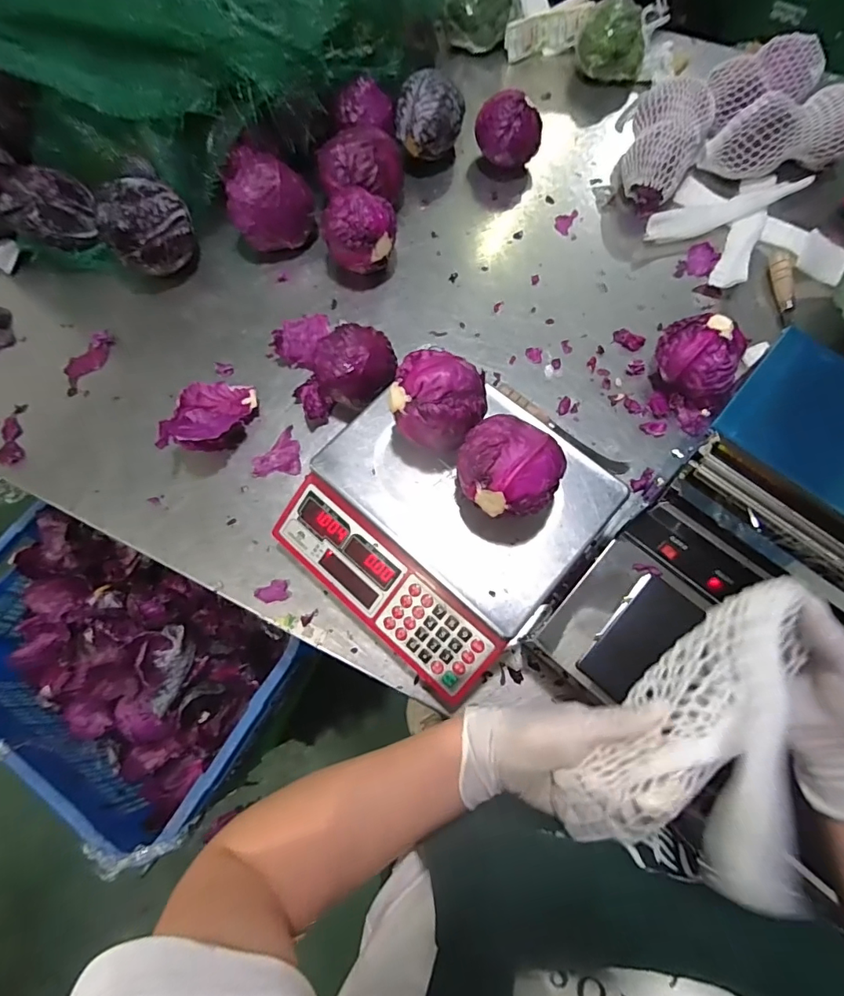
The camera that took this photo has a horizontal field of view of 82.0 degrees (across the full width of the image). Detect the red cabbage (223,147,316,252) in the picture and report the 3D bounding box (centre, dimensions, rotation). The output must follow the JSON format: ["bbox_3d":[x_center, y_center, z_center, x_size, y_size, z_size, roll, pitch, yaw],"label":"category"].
[{"bbox_3d":[-0.235,-0.464,0.757,0.123,0.121,0.123,-16,72,-3],"label":"red cabbage"}]

